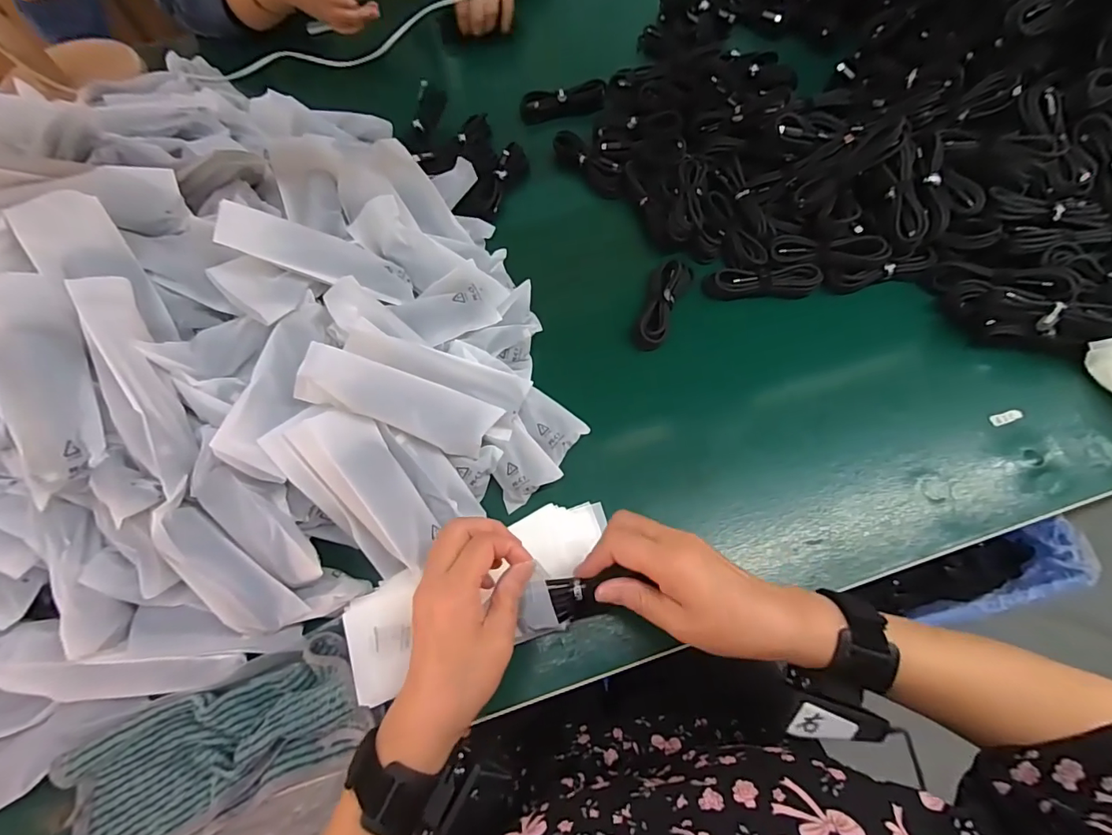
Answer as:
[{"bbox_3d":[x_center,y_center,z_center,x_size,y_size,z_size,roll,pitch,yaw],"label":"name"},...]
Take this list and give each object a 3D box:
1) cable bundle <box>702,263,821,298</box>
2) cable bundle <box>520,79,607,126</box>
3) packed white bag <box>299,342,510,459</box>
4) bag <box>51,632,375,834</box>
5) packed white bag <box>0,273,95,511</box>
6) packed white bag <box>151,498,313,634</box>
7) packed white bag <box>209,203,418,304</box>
[{"bbox_3d":[0.215,-0.140,0.503,0.115,0.020,0.029,-4,66,0],"label":"cable bundle"},{"bbox_3d":[0.013,-0.410,0.629,0.114,0.034,0.026,-14,66,-4],"label":"cable bundle"},{"bbox_3d":[-0.123,-0.010,0.385,0.151,0.029,0.042,22,63,-29],"label":"packed white bag"},{"bbox_3d":[-0.231,0.252,0.340,0.206,0.038,0.122,-22,67,-8],"label":"bag"},{"bbox_3d":[-0.352,-0.024,0.327,0.047,0.031,0.147,-12,91,-3],"label":"packed white bag"},{"bbox_3d":[-0.242,0.113,0.350,0.045,0.023,0.121,-44,99,-16],"label":"packed white bag"},{"bbox_3d":[-0.193,-0.134,0.403,0.149,0.014,0.045,12,59,-38],"label":"packed white bag"}]

